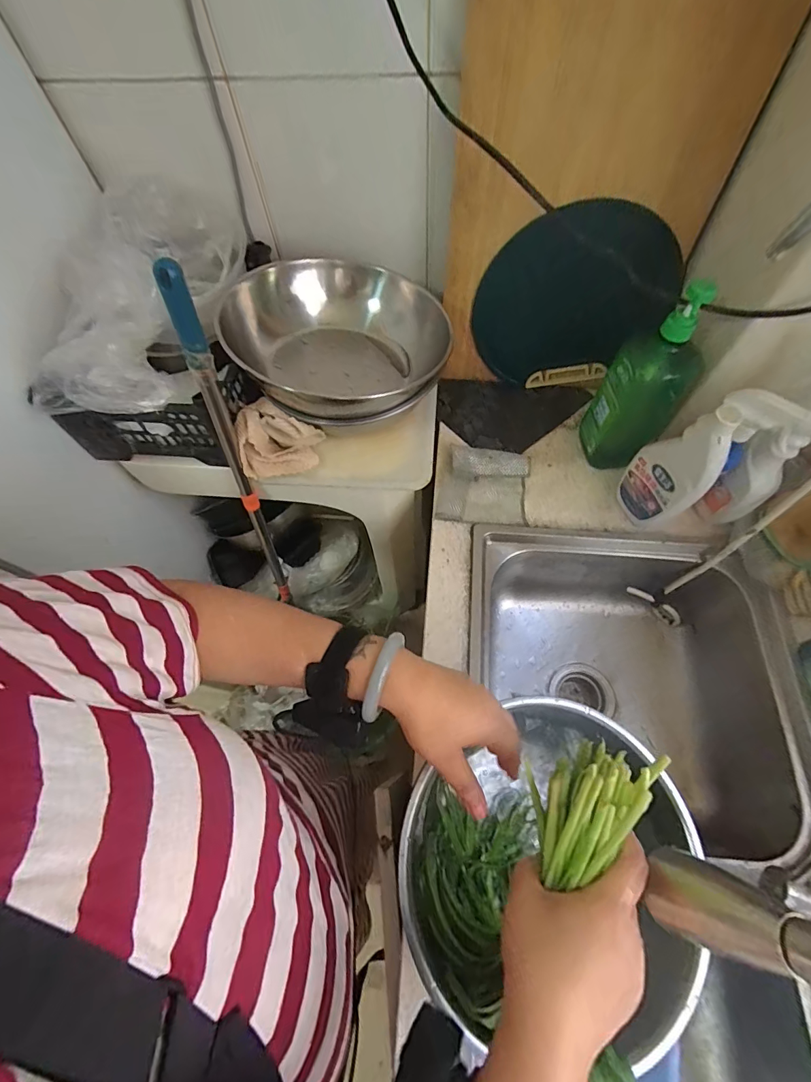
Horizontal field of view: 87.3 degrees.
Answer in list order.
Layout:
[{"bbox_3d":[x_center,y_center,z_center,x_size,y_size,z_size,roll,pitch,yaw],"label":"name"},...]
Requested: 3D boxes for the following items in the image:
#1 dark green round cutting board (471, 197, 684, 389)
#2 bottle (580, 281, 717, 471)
[{"bbox_3d":[0.260,-0.369,0.674,0.291,0.259,0.016,-1,52,15],"label":"dark green round cutting board"},{"bbox_3d":[0.326,-0.203,0.589,0.106,0.284,0.061,34,71,16],"label":"bottle"}]

